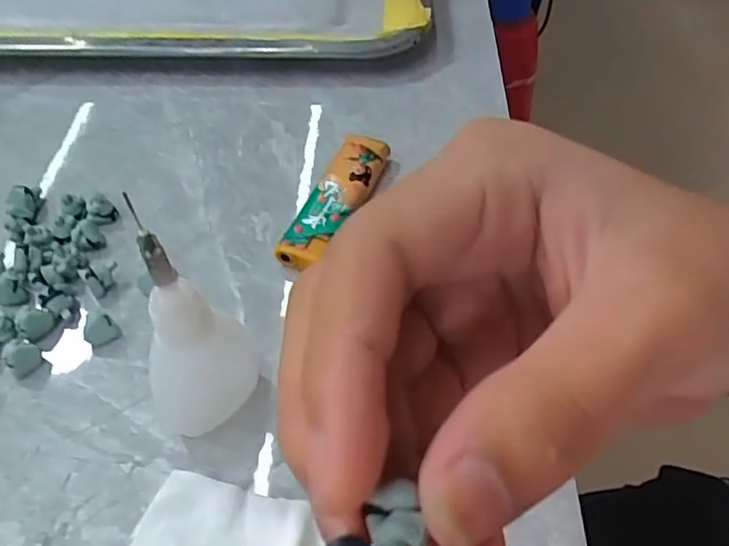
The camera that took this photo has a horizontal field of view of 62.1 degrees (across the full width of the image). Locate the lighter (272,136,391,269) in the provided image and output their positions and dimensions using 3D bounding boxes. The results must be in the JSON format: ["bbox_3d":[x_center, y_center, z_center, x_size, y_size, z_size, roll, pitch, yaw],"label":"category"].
[{"bbox_3d":[-0.012,-0.031,0.265,0.022,0.014,0.078,19,55,14],"label":"lighter"}]

